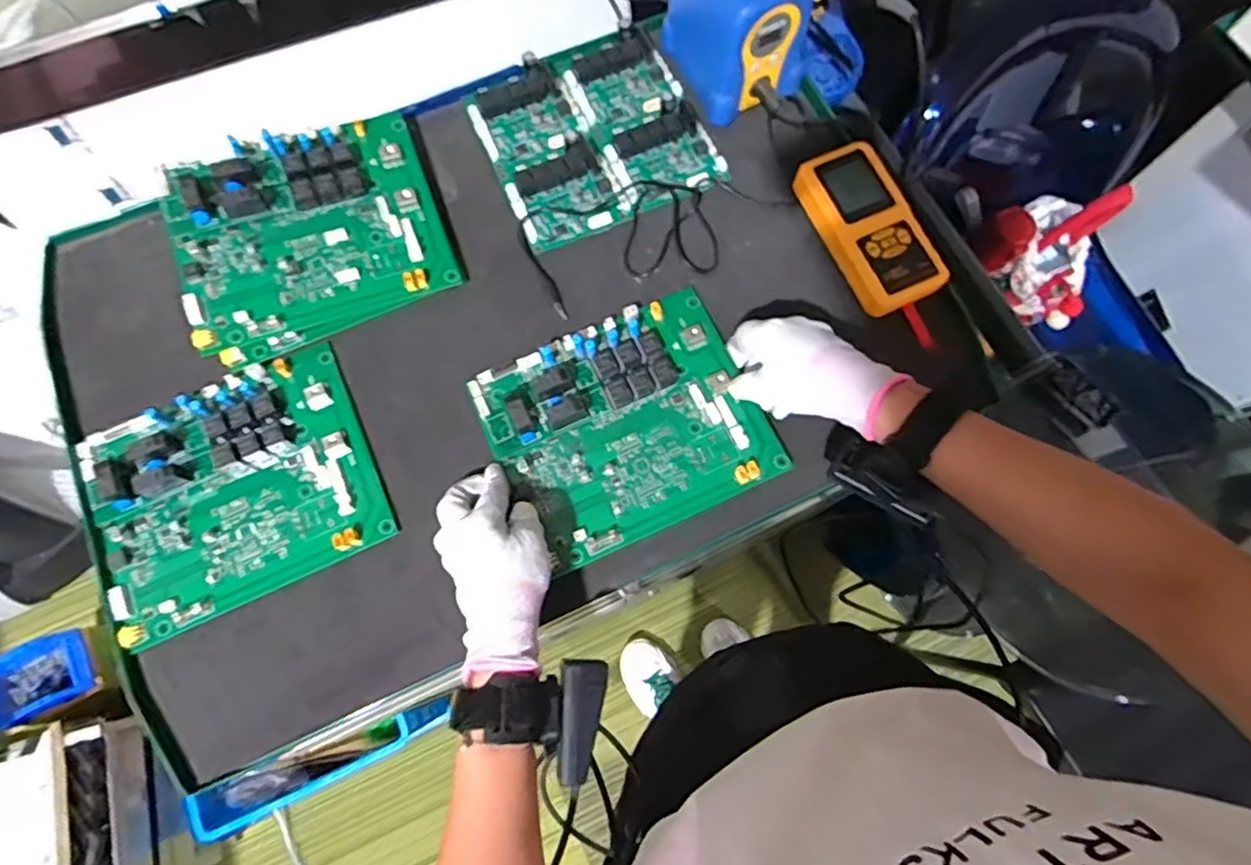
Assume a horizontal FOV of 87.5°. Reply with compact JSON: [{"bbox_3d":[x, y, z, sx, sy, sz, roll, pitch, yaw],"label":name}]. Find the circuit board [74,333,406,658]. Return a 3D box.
[{"bbox_3d":[-0.298,0.040,0.495,0.202,0.027,0.171,-25,76,-5],"label":"circuit board"}]

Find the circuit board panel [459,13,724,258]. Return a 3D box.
[{"bbox_3d":[-0.026,-0.272,0.583,0.192,0.018,0.178,-24,76,-5],"label":"circuit board panel"}]

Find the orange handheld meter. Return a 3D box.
[{"bbox_3d":[0.203,-0.172,0.545,0.072,0.024,0.146,-24,76,-5],"label":"orange handheld meter"}]

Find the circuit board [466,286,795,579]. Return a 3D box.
[{"bbox_3d":[0.001,-0.009,0.501,0.195,0.025,0.169,-25,76,-5],"label":"circuit board"}]

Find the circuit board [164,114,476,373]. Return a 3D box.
[{"bbox_3d":[-0.256,-0.167,0.536,0.205,0.035,0.165,-20,84,-13],"label":"circuit board"}]

